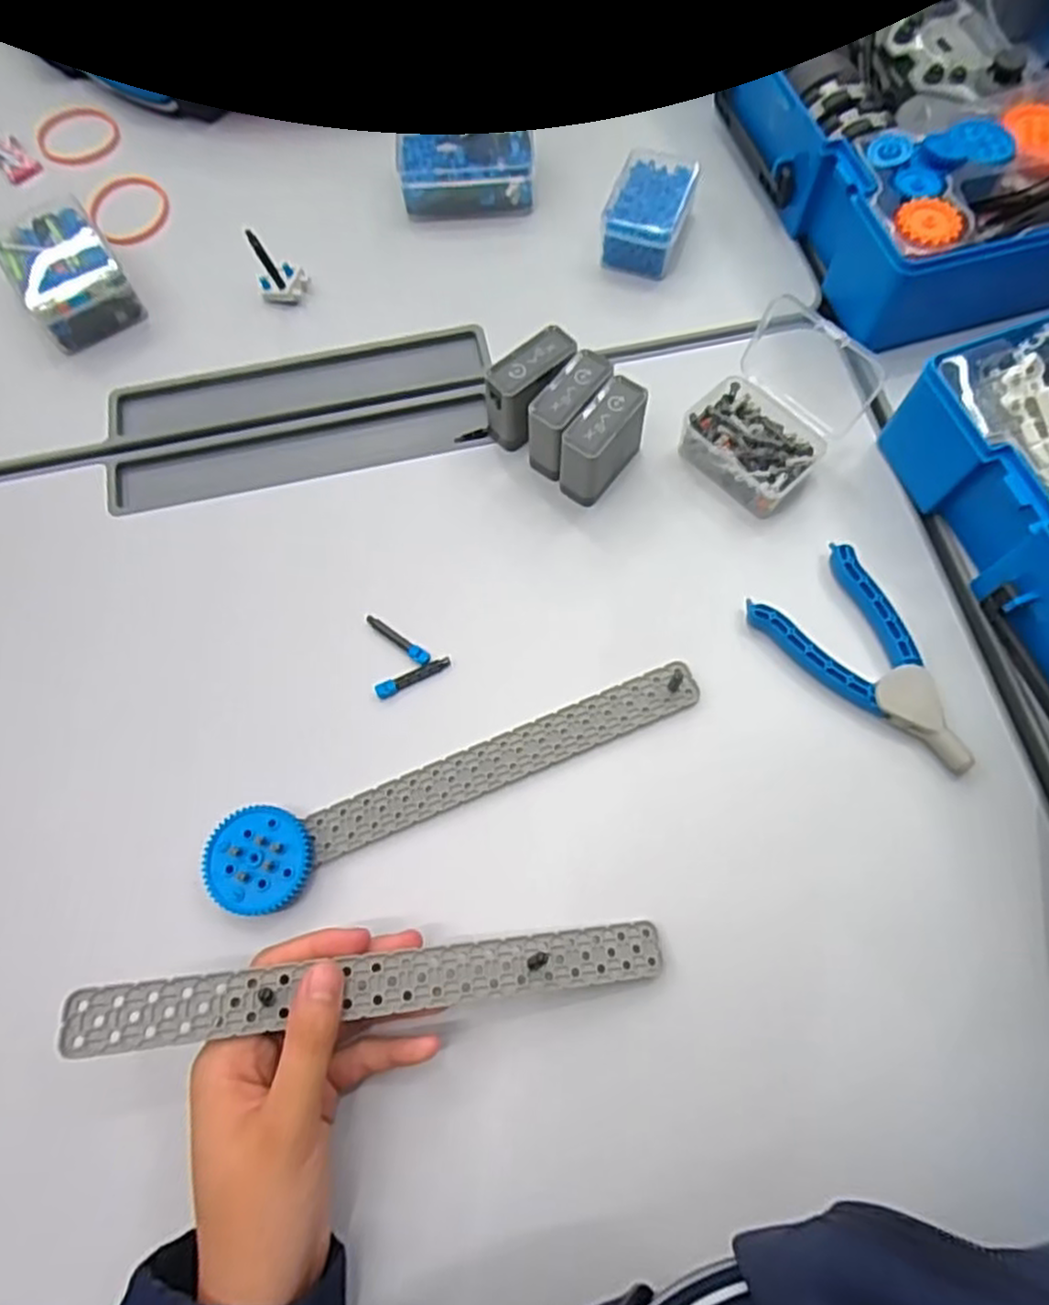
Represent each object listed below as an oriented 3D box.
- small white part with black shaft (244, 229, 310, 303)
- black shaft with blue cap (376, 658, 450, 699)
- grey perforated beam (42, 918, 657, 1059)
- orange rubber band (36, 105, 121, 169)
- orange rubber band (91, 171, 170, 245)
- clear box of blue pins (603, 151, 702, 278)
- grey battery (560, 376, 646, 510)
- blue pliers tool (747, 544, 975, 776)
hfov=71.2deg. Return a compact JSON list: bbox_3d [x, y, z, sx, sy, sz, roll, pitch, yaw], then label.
[{"bbox_3d":[-0.162,-0.252,0.480,0.030,0.037,0.022,1,71,3],"label":"small white part with black shaft"},{"bbox_3d":[-0.061,0.014,0.403,0.042,0.007,0.008,-24,72,-6],"label":"black shaft with blue cap"},{"bbox_3d":[-0.058,0.144,0.319,0.248,0.006,0.025,-1,70,-14],"label":"grey perforated beam"},{"bbox_3d":[-0.340,-0.395,0.562,0.061,0.004,0.058,1,76,-5],"label":"orange rubber band"},{"bbox_3d":[-0.283,-0.320,0.525,0.054,0.004,0.067,-28,75,-16],"label":"orange rubber band"},{"bbox_3d":[0.083,-0.296,0.494,0.050,0.032,0.079,16,72,8],"label":"clear box of blue pins"},{"bbox_3d":[0.046,-0.121,0.423,0.025,0.051,0.056,38,77,14],"label":"grey battery"},{"bbox_3d":[0.186,0.009,0.391,0.066,0.014,0.128,-33,73,-9],"label":"blue pliers tool"}]

